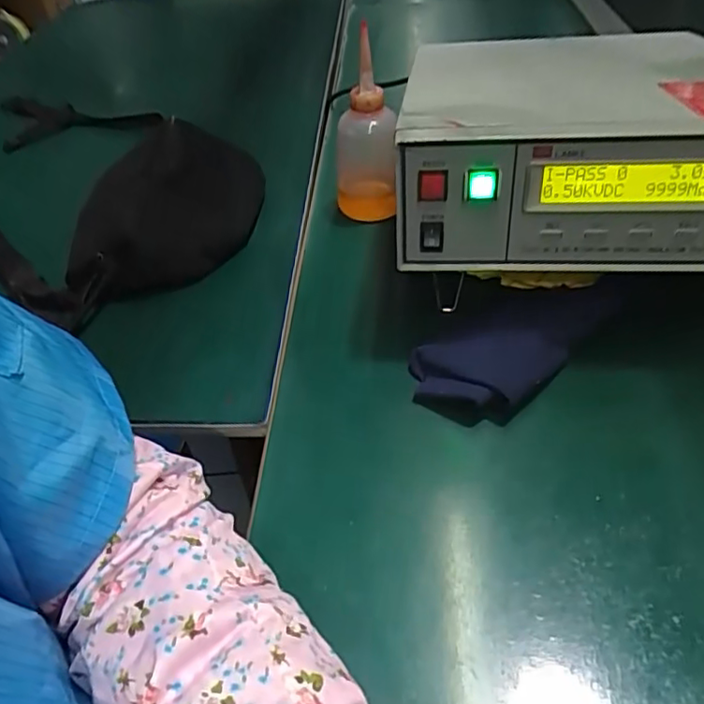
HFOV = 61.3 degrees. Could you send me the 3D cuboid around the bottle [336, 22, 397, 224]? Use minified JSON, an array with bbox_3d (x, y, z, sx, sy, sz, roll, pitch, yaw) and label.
[{"bbox_3d":[0.011,-0.201,0.555,0.062,0.162,0.063,-4,44,3],"label":"bottle"}]

